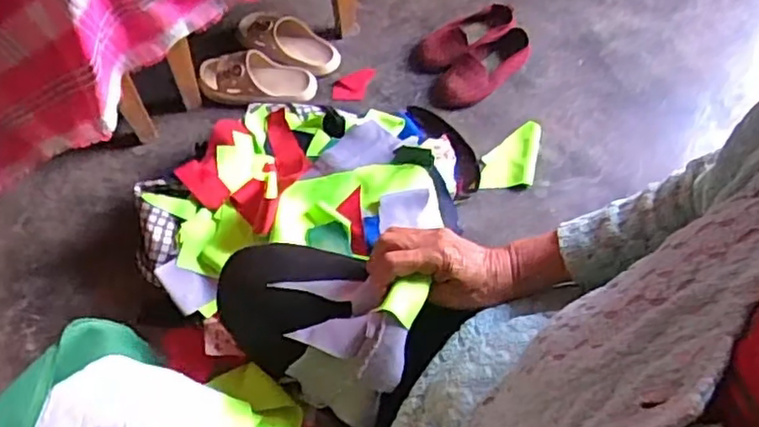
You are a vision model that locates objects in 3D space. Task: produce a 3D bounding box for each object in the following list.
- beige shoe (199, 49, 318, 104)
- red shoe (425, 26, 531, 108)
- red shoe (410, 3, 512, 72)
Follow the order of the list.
[{"bbox_3d":[-0.234,-0.259,1.224,0.223,0.056,0.102,-2,59,-2],"label":"beige shoe"},{"bbox_3d":[0.196,-0.276,1.236,0.233,0.045,0.088,-34,65,-19],"label":"red shoe"},{"bbox_3d":[0.166,-0.349,1.289,0.236,0.052,0.097,-30,64,-18],"label":"red shoe"}]

